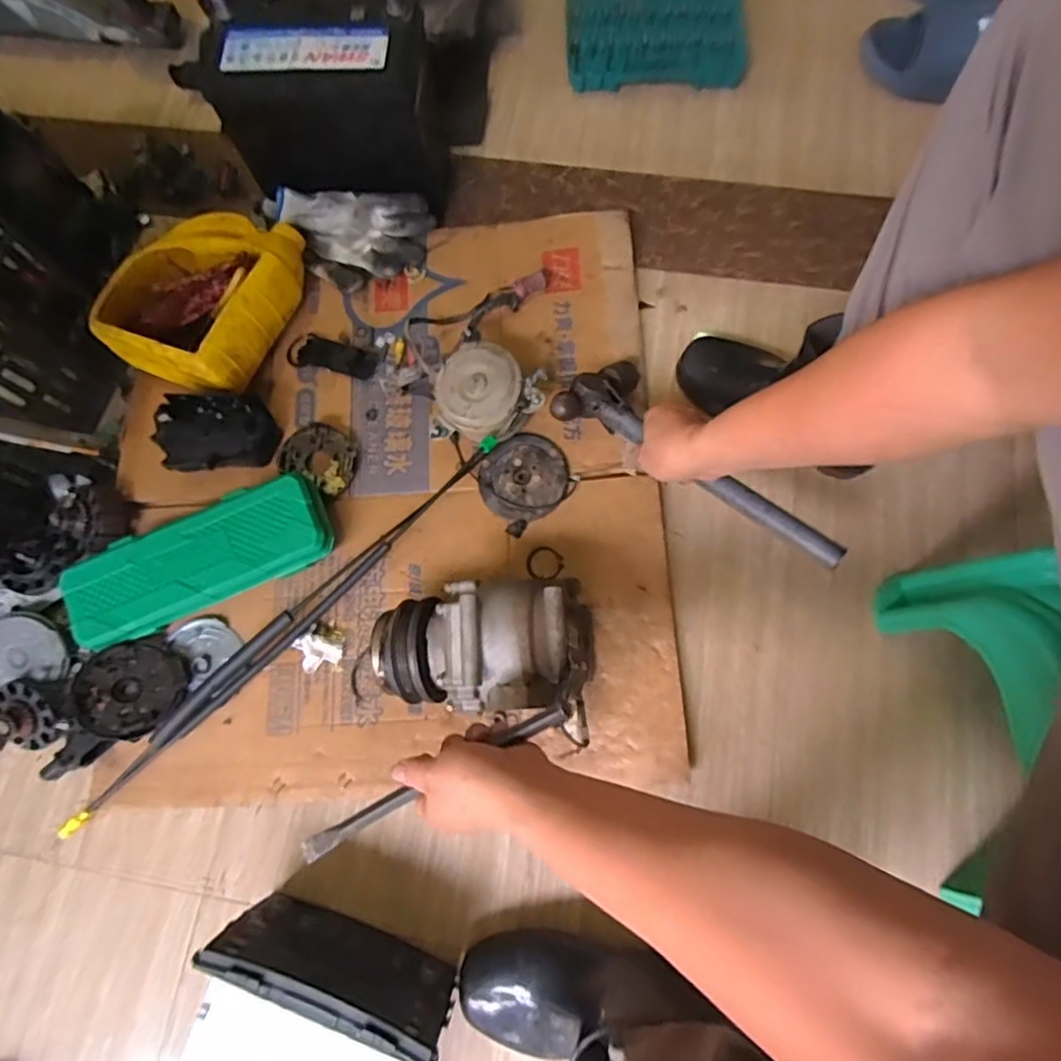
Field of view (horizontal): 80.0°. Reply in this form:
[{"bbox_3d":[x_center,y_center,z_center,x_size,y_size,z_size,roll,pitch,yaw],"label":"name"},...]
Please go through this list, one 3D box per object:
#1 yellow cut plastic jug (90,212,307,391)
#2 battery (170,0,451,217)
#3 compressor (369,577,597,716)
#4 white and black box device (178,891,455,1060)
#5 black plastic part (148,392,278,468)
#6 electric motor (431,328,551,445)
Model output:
[{"bbox_3d":[-0.387,-0.282,0.764,0.177,0.092,0.211,21,77,6],"label":"yellow cut plastic jug"},{"bbox_3d":[-0.235,-0.508,0.765,0.241,0.179,0.124,3,76,2],"label":"battery"},{"bbox_3d":[-0.044,0.110,0.606,0.215,0.146,0.118,-2,74,2],"label":"compressor"},{"bbox_3d":[-0.193,0.460,0.553,0.208,0.131,0.191,17,76,5],"label":"white and black box device"},{"bbox_3d":[-0.362,-0.112,0.728,0.127,0.060,0.080,-11,76,-2],"label":"black plastic part"},{"bbox_3d":[-0.045,-0.158,0.729,0.119,0.071,0.116,9,75,5],"label":"electric motor"}]

